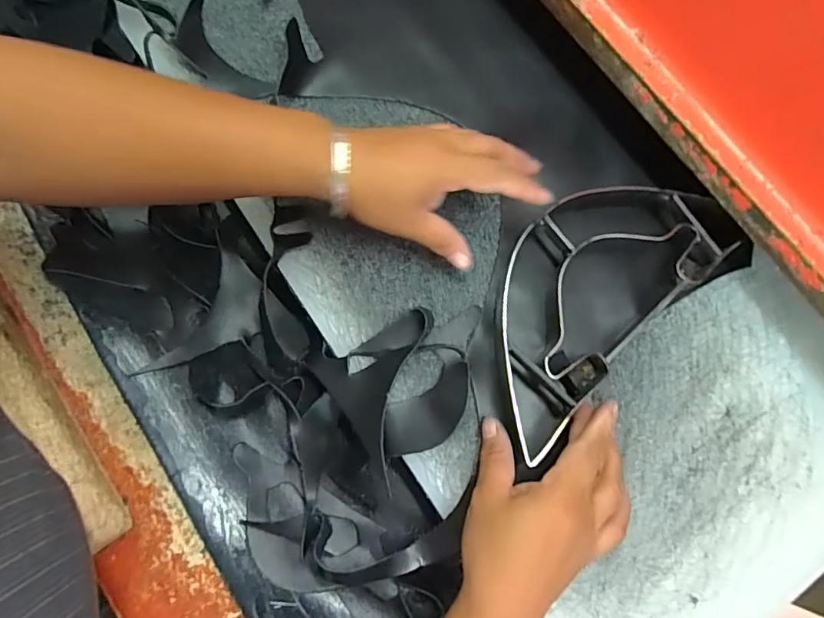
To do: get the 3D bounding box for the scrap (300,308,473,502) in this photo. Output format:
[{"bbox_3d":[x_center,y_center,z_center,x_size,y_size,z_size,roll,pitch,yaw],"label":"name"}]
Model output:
[{"bbox_3d":[-0.009,0.055,0.373,0.097,0.024,0.100,-34,79,-8],"label":"scrap"}]

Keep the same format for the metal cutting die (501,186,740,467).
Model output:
[{"bbox_3d":[0.131,-0.014,0.388,0.241,0.036,0.119,-44,81,-10],"label":"metal cutting die"}]

